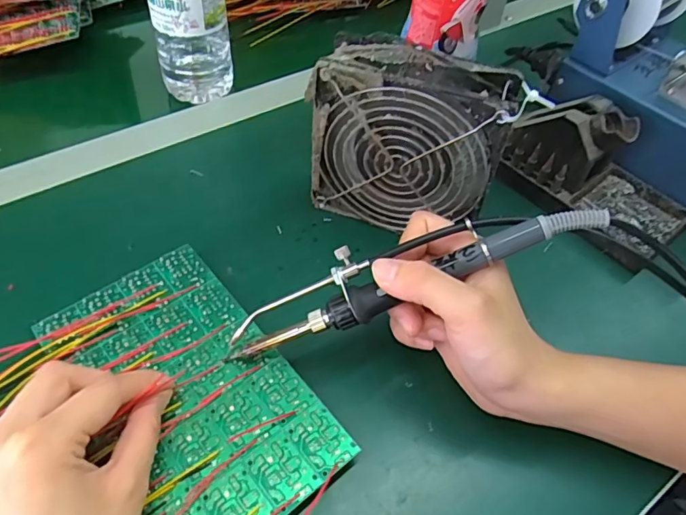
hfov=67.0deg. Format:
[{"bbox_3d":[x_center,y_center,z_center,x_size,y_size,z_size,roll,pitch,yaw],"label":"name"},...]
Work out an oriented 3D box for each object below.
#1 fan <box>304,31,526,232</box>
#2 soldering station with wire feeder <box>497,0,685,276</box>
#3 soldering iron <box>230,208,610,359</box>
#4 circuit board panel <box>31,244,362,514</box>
[{"bbox_3d":[0.043,-0.072,0.350,0.125,0.124,0.044,17,52,8],"label":"fan"},{"bbox_3d":[0.235,-0.109,0.397,0.188,0.140,0.211,-28,60,-24],"label":"soldering station with wire feeder"},{"bbox_3d":[0.032,0.006,0.272,0.199,0.022,0.031,-21,53,8],"label":"soldering iron"},{"bbox_3d":[-0.085,0.069,0.285,0.100,0.004,0.171,-32,61,-26],"label":"circuit board panel"}]

